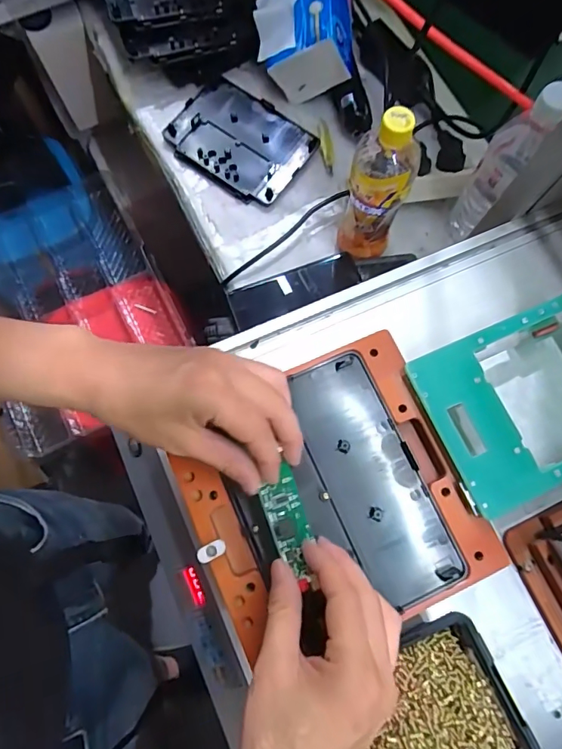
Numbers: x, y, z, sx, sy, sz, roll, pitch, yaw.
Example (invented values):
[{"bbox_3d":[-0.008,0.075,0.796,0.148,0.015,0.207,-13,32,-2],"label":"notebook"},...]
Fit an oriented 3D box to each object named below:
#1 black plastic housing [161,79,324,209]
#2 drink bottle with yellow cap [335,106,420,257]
[{"bbox_3d":[-0.058,-0.328,0.659,0.185,0.021,0.137,37,79,8],"label":"black plastic housing"},{"bbox_3d":[0.107,-0.202,0.535,0.062,0.225,0.063,0,76,-1],"label":"drink bottle with yellow cap"}]

